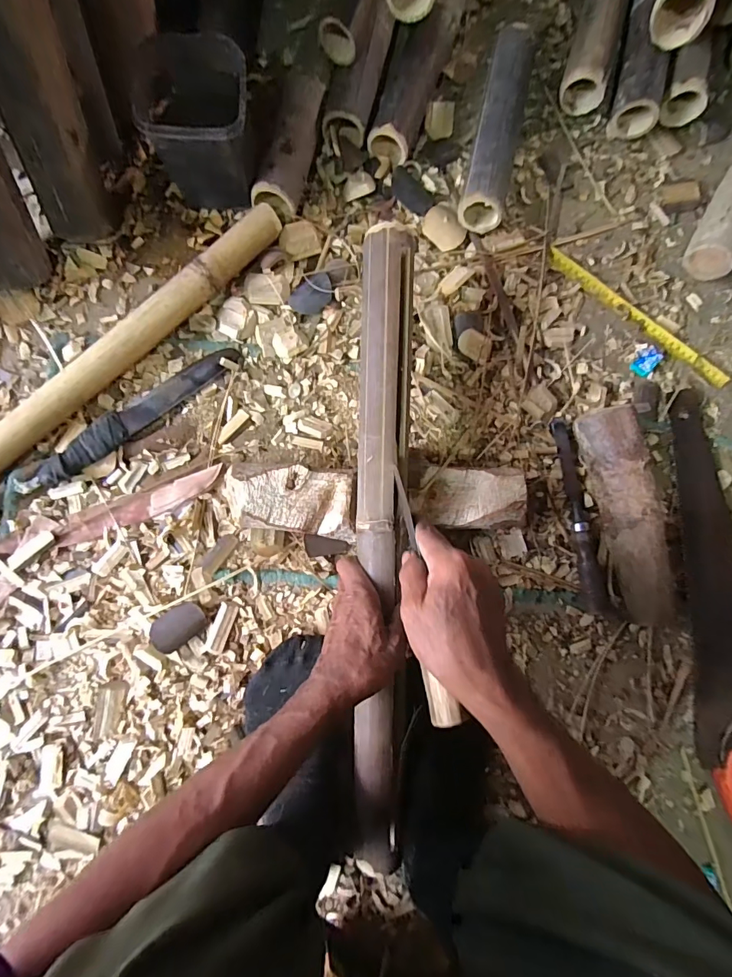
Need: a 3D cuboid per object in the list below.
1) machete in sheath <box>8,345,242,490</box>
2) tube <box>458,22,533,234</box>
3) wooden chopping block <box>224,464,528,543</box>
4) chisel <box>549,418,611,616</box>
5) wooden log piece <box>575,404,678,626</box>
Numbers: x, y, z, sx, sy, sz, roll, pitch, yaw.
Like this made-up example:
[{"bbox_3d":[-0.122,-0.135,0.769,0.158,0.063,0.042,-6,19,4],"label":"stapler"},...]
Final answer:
[{"bbox_3d":[-0.273,-0.086,0.527,0.281,0.027,0.040,-38,87,-8],"label":"machete in sheath"},{"bbox_3d":[0.175,-0.473,0.589,0.060,0.059,0.271,13,82,-3],"label":"tube"},{"bbox_3d":[0.014,0.015,0.515,0.332,0.060,0.081,0,83,-4],"label":"wooden chopping block"},{"bbox_3d":[0.267,0.032,0.555,0.032,0.021,0.247,-7,83,-5],"label":"chisel"},{"bbox_3d":[0.302,0.032,0.529,0.054,0.072,0.246,-8,84,-5],"label":"wooden log piece"}]

